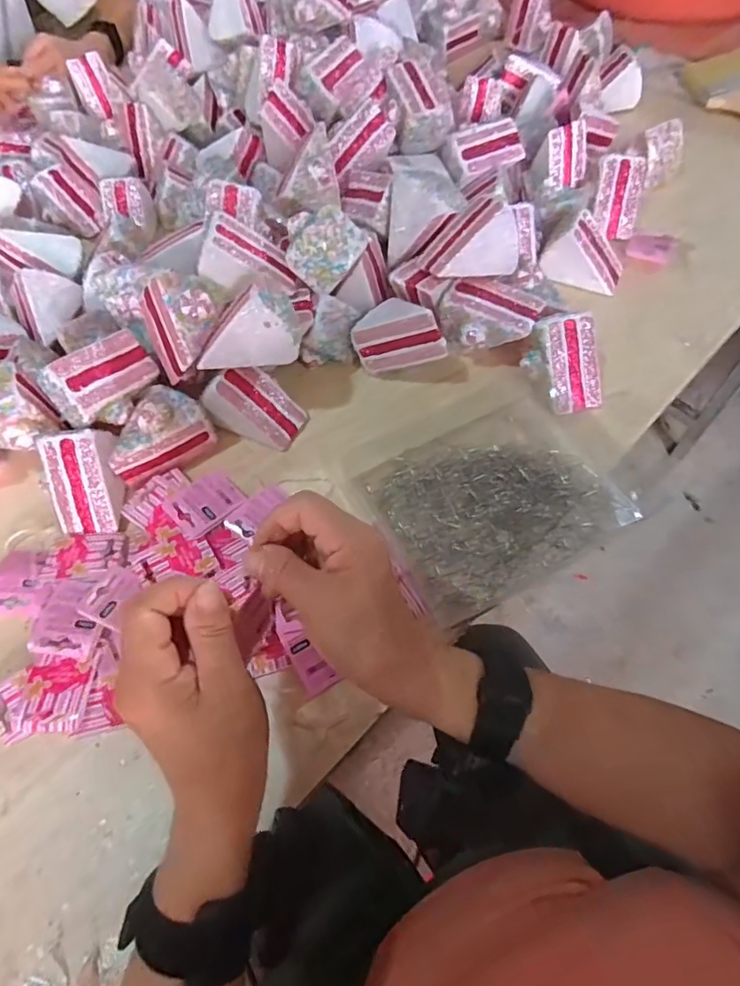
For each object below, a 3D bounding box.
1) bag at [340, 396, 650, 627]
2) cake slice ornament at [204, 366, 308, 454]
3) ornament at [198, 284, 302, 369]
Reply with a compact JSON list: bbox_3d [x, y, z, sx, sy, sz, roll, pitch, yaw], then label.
[{"bbox_3d":[0.105,0.004,0.457,0.194,0.021,0.152,-26,61,-13],"label":"bag"},{"bbox_3d":[-0.103,-0.083,0.492,0.075,0.061,0.057,24,63,16],"label":"cake slice ornament"},{"bbox_3d":[-0.101,-0.136,0.464,0.089,0.068,0.055,-37,40,29],"label":"ornament"}]

